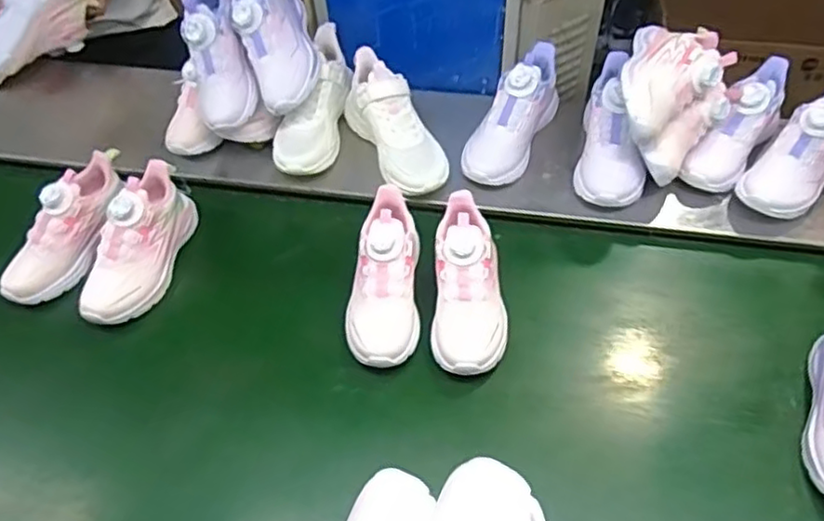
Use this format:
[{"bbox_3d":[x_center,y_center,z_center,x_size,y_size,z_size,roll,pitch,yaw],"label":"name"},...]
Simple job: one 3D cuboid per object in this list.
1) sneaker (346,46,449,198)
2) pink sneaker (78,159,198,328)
[{"bbox_3d":[-0.024,-0.191,0.917,0.096,0.116,0.226,-26,59,-13],"label":"sneaker"},{"bbox_3d":[-0.353,-0.028,0.840,0.076,0.095,0.216,7,57,9],"label":"pink sneaker"}]

